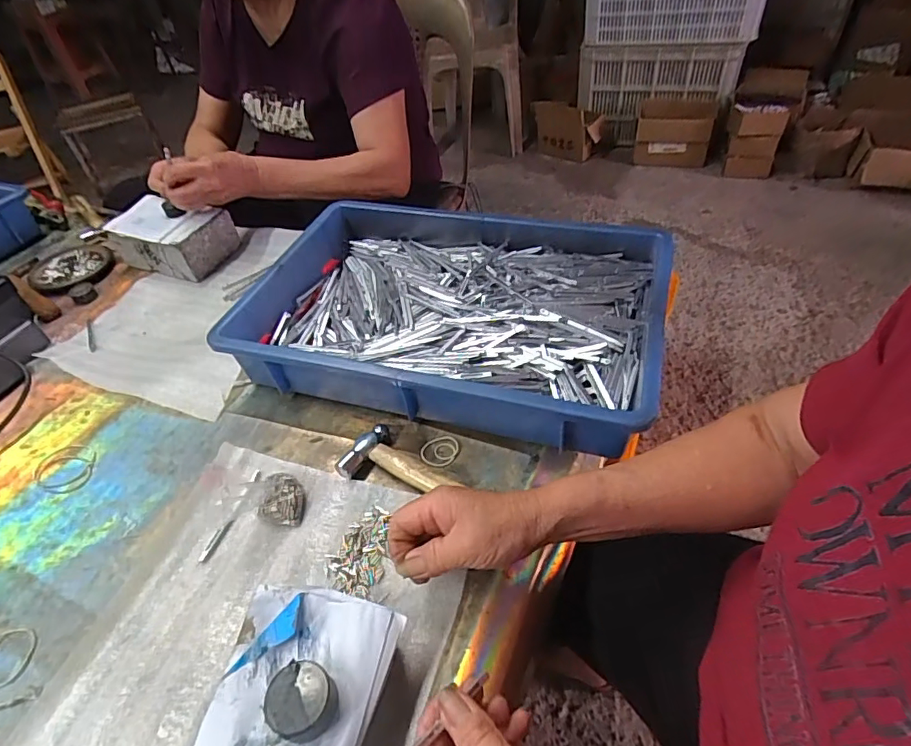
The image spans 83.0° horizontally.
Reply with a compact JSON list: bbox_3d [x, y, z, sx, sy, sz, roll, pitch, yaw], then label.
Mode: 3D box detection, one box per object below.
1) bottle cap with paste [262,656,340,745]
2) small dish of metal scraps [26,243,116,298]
[{"bbox_3d":[-0.090,0.195,0.306,0.039,0.021,0.037,-4,46,4],"label":"bottle cap with paste"},{"bbox_3d":[-0.576,-0.157,0.774,0.121,0.015,0.112,-4,46,4],"label":"small dish of metal scraps"}]

